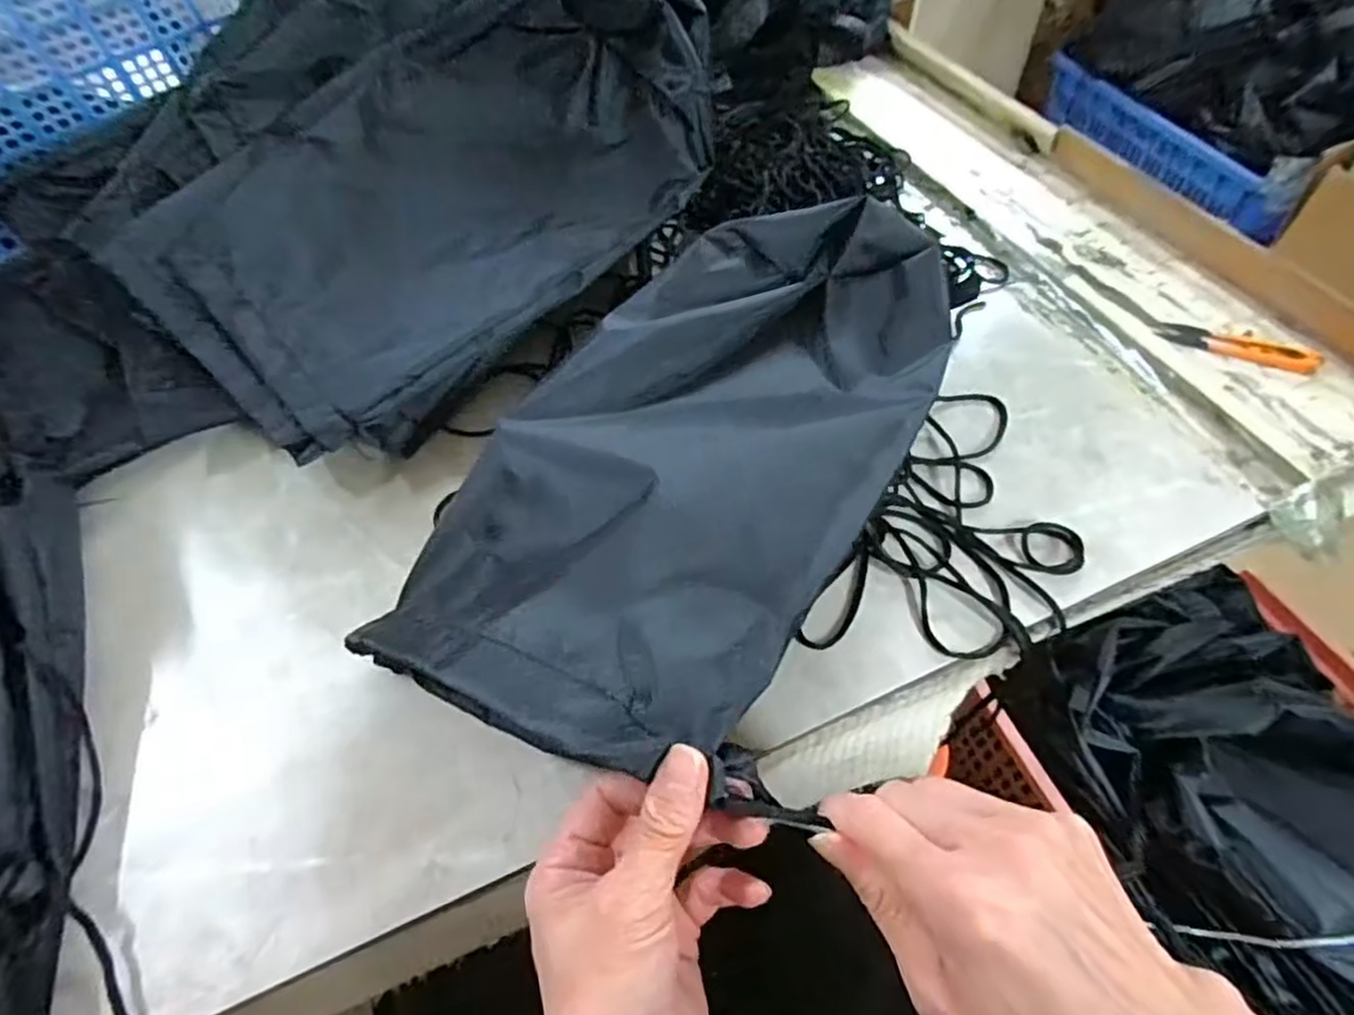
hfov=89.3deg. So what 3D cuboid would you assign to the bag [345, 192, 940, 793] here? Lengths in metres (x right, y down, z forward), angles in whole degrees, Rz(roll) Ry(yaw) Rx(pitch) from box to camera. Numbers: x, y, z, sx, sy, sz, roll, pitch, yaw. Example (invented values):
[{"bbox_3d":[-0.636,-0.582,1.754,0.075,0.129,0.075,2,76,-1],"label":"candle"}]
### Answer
[{"bbox_3d":[0.018,-0.058,0.400,0.222,0.085,0.415,26,61,19],"label":"bag"}]

